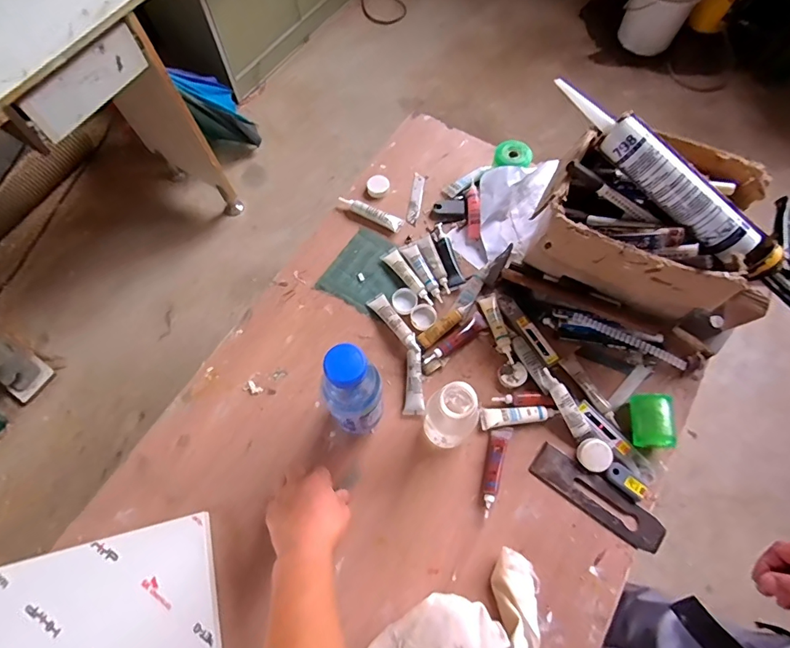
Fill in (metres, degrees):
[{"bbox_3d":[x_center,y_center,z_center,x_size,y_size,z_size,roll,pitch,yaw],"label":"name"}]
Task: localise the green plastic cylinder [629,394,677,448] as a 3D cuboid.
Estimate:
[{"bbox_3d":[0.325,0.124,0.580,0.045,0.039,0.067,6,65,1],"label":"green plastic cylinder"}]

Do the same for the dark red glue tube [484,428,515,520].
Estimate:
[{"bbox_3d":[0.121,0.179,0.563,0.025,0.010,0.108,19,65,7],"label":"dark red glue tube"}]

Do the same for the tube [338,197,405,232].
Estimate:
[{"bbox_3d":[-0.037,-0.177,0.715,0.104,0.017,0.027,26,66,10],"label":"tube"}]

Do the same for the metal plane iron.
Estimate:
[{"bbox_3d":[0.247,0.211,0.556,0.164,0.007,0.047,34,68,13],"label":"metal plane iron"}]

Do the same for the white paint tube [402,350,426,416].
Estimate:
[{"bbox_3d":[0.027,0.077,0.602,0.027,0.016,0.084,4,65,0],"label":"white paint tube"}]

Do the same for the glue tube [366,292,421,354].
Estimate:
[{"bbox_3d":[0.000,-0.002,0.637,0.026,0.016,0.109,-31,69,-15],"label":"glue tube"}]

